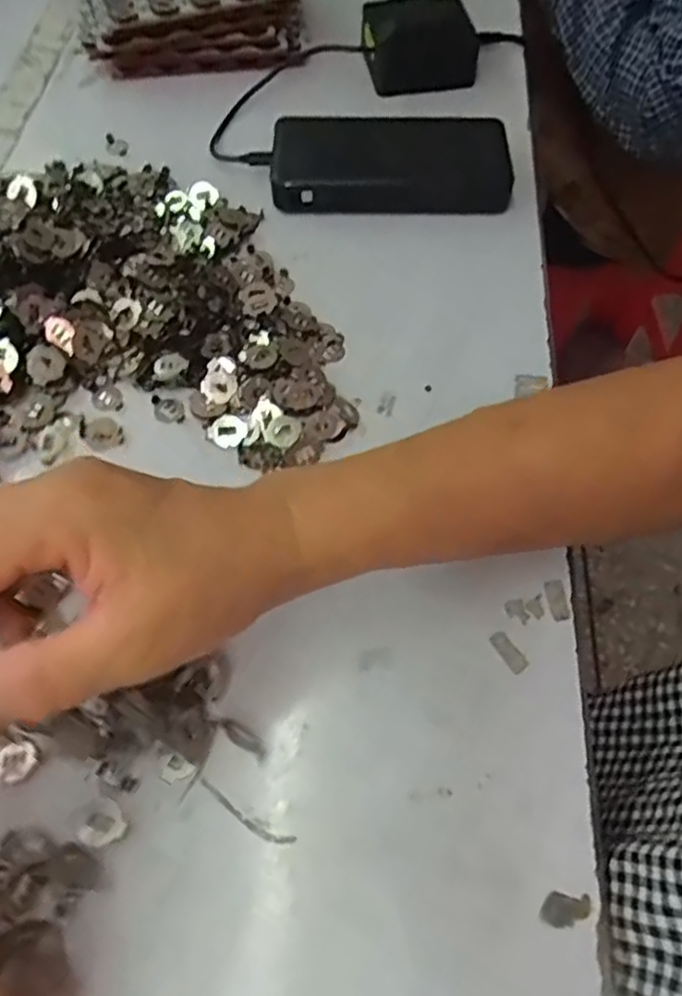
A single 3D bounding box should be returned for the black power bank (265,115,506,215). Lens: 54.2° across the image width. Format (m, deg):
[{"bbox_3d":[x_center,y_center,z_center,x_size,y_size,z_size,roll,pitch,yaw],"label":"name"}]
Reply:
[{"bbox_3d":[0.032,-0.224,0.440,0.152,0.027,0.070,0,63,-1],"label":"black power bank"}]

